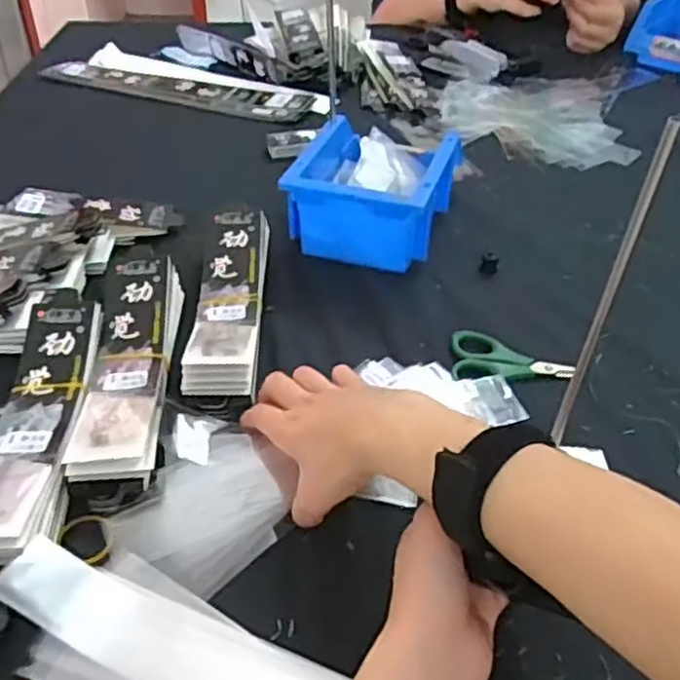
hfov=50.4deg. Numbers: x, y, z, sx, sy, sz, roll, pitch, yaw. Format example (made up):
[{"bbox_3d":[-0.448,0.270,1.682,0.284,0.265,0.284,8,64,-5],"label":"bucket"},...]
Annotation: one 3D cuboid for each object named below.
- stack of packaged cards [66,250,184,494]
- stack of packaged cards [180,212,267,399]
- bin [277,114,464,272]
[{"bbox_3d":[-0.149,0.006,0.513,0.053,0.031,0.210,-3,41,-4],"label":"stack of packaged cards"},{"bbox_3d":[-0.083,-0.037,0.570,0.060,0.033,0.202,-1,41,-1],"label":"stack of packaged cards"},{"bbox_3d":[0.029,-0.130,0.657,0.121,0.080,0.144,13,42,14],"label":"bin"}]

